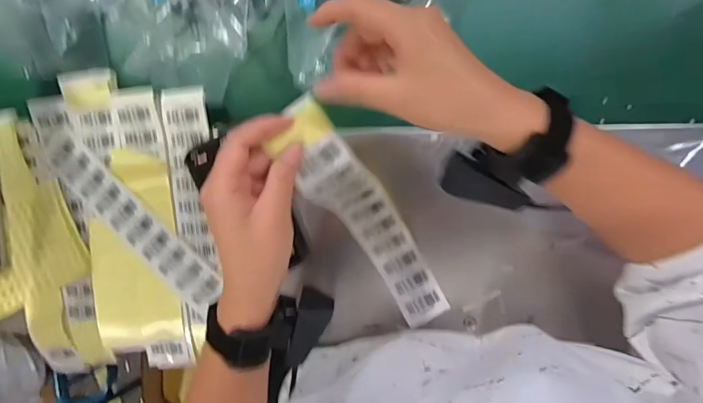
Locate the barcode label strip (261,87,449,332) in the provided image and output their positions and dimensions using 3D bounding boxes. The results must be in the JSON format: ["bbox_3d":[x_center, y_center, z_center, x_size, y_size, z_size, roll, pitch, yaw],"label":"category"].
[{"bbox_3d":[0.021,0.024,0.401,0.054,0.076,0.251,-30,134,6],"label":"barcode label strip"}]

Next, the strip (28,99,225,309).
[{"bbox_3d":[-0.268,0.007,0.497,0.062,0.011,0.299,-42,92,9],"label":"strip"}]

